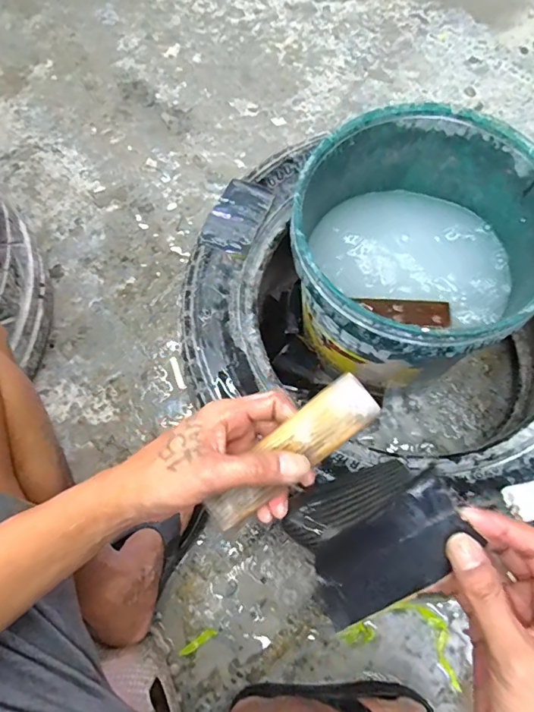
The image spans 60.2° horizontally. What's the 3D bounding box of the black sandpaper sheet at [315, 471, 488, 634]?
[{"bbox_3d":[0.076,0.128,0.297,0.113,0.012,0.052,-46,45,25],"label":"black sandpaper sheet"}]

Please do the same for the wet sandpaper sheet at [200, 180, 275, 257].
[{"bbox_3d":[-0.040,-0.190,0.631,0.065,0.016,0.110,20,70,9],"label":"wet sandpaper sheet"}]

